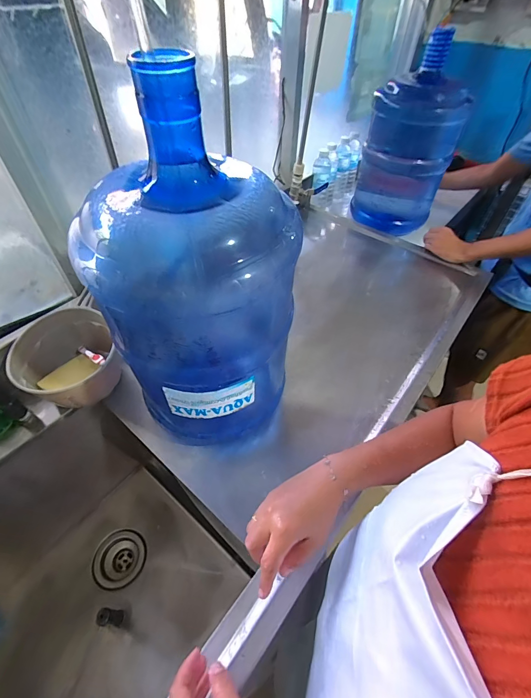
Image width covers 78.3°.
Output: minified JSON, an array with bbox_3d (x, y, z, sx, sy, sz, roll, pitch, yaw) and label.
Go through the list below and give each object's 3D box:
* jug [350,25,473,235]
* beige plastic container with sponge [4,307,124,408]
[{"bbox_3d":[0.412,-0.586,0.948,0.243,0.410,0.259,15,50,12],"label":"jug"},{"bbox_3d":[-0.347,0.025,0.579,0.158,0.102,0.165,0,49,-1],"label":"beige plastic container with sponge"}]

